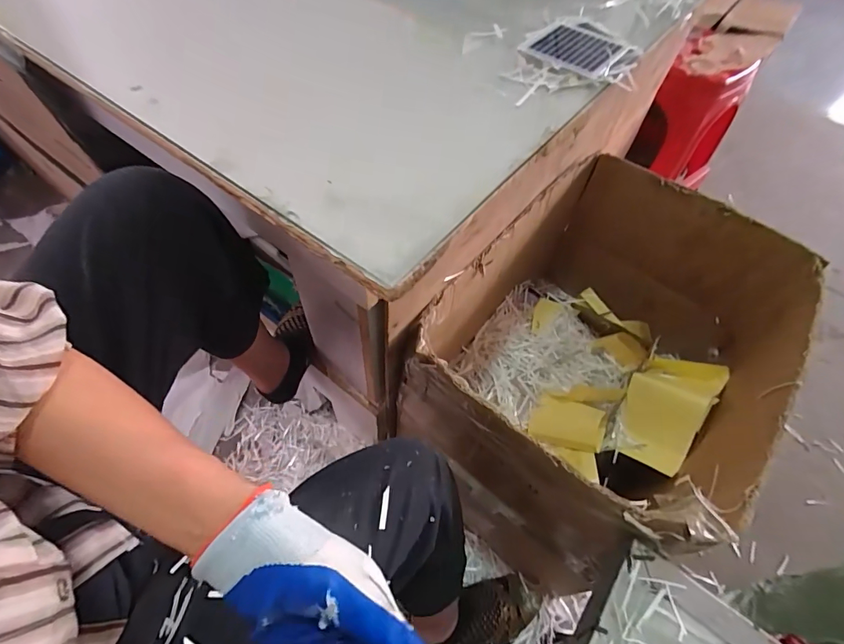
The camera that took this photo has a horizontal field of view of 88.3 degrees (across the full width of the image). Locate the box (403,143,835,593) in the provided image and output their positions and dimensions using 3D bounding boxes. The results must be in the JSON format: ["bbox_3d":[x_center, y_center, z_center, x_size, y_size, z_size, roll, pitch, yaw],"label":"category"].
[{"bbox_3d":[0.290,0.048,0.719,0.408,0.298,0.565,35,61,19],"label":"box"}]

